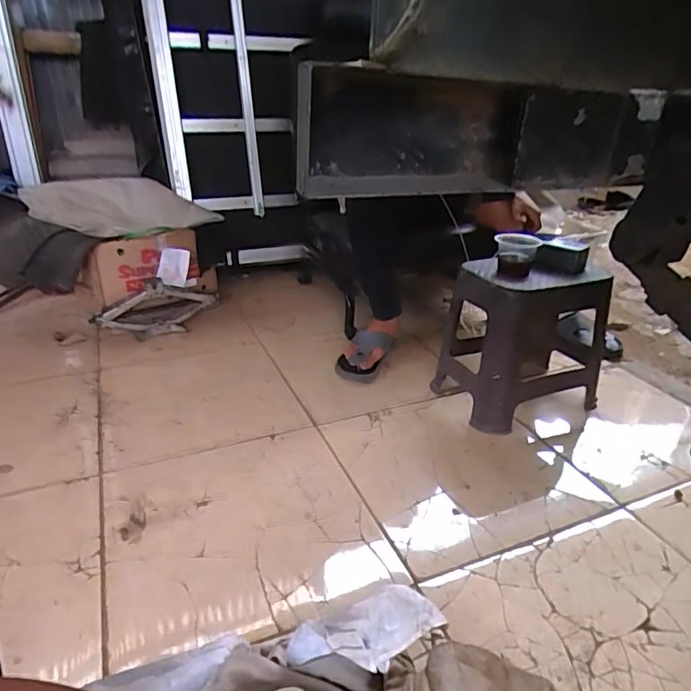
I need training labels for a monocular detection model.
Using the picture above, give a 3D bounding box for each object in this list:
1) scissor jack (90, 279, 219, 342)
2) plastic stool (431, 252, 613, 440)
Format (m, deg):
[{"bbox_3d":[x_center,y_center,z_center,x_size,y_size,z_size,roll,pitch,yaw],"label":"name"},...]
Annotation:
[{"bbox_3d":[-0.495,-0.087,1.364,0.325,0.162,0.054,-13,30,-25],"label":"scissor jack"},{"bbox_3d":[0.389,-0.021,1.129,0.338,0.335,0.240,-10,29,-20],"label":"plastic stool"}]

